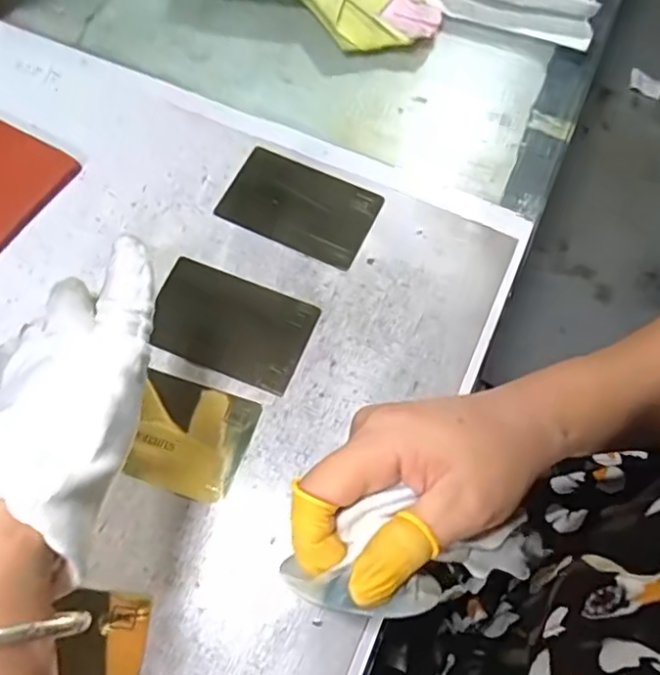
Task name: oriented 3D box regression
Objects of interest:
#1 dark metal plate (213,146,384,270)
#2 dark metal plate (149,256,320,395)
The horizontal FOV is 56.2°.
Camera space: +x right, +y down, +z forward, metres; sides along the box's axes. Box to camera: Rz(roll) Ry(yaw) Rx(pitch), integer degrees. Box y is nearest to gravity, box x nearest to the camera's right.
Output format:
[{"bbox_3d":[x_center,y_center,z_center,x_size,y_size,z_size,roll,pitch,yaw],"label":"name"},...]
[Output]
[{"bbox_3d":[-0.017,-0.076,0.353,0.085,0.004,0.053,24,69,10],"label":"dark metal plate"},{"bbox_3d":[-0.053,-0.008,0.325,0.083,0.004,0.052,21,69,8],"label":"dark metal plate"}]

